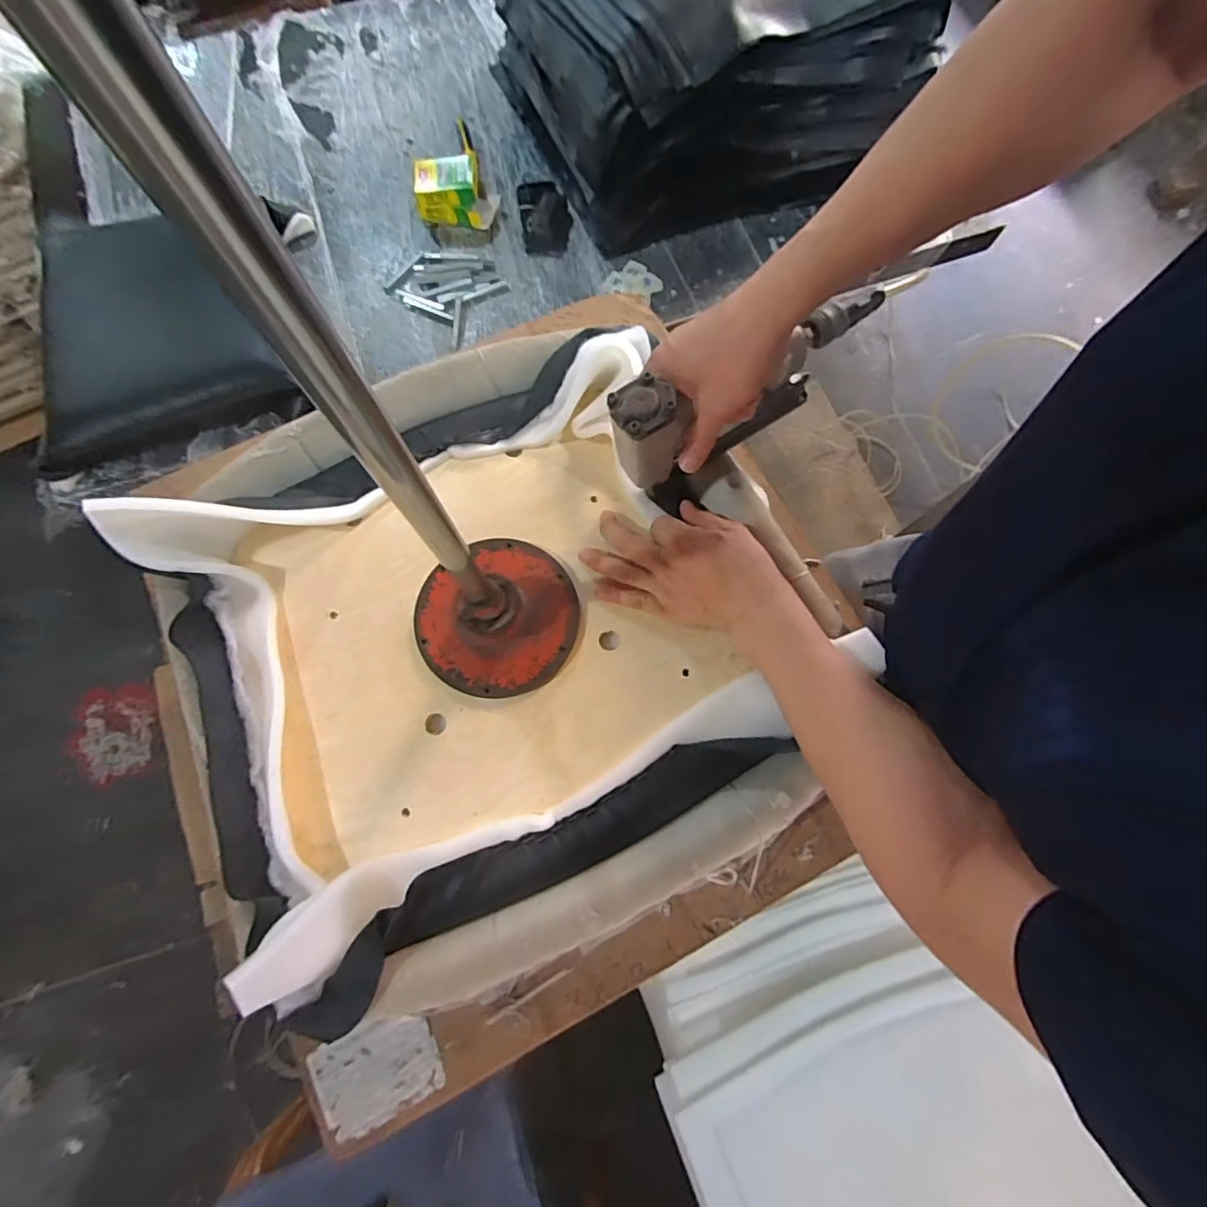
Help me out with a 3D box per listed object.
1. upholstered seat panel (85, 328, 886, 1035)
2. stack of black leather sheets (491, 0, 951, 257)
[{"bbox_3d":[-0.107,0.024,0.453,0.489,0.088,0.468,-32,77,-8],"label":"upholstered seat panel"},{"bbox_3d":[0.182,-1.065,0.983,0.640,0.322,0.614,-23,76,-6],"label":"stack of black leather sheets"}]

